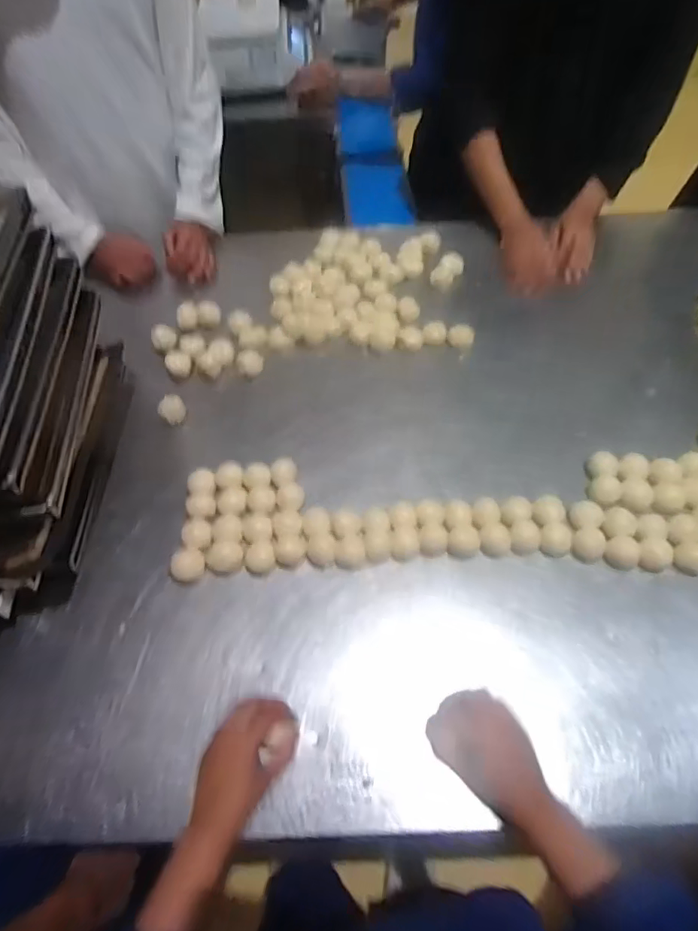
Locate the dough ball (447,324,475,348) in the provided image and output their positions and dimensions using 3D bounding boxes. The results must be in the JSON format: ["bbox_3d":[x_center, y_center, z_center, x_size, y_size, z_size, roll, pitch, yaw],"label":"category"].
[{"bbox_3d":[0.193,-0.222,0.914,0.043,0.029,0.037,8,58,9],"label":"dough ball"}]

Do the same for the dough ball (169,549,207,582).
[{"bbox_3d":[-0.215,0.134,0.712,0.044,0.029,0.035,-23,59,-11],"label":"dough ball"}]

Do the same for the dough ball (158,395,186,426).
[{"bbox_3d":[-0.284,-0.091,0.852,0.039,0.032,0.042,-2,57,3],"label":"dough ball"}]

